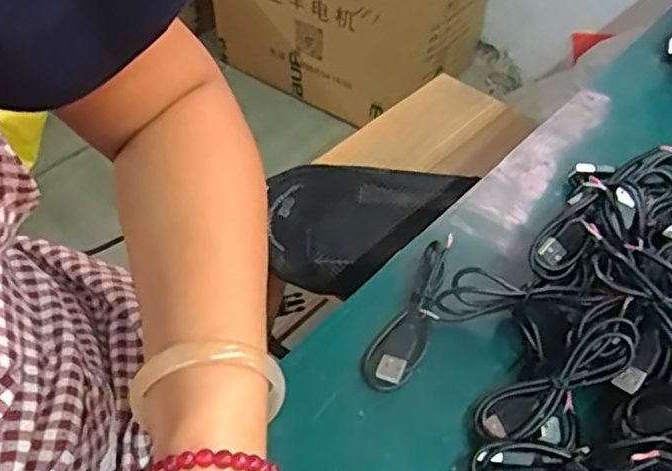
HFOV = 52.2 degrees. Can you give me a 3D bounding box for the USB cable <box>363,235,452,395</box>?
[{"bbox_3d":[0.044,0.040,0.365,0.025,0.022,0.097,25,52,17],"label":"USB cable"}]

